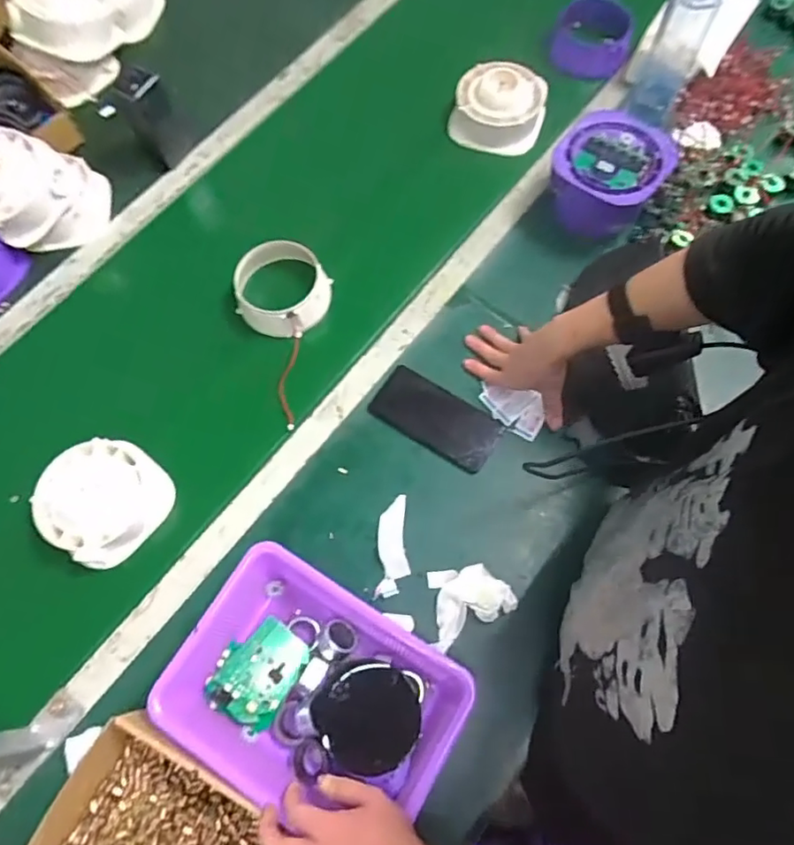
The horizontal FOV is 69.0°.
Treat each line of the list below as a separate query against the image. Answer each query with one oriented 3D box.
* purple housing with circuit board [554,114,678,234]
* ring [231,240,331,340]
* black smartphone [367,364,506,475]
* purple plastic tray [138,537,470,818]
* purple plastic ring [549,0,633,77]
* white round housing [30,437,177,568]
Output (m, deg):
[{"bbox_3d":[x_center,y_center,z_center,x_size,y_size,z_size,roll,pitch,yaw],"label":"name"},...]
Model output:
[{"bbox_3d":[0.289,-0.345,0.787,0.141,0.065,0.151,28,73,12],"label":"purple housing with circuit board"},{"bbox_3d":[-0.156,-0.181,0.787,0.125,0.063,0.121,-1,69,2],"label":"ring"},{"bbox_3d":[0.049,-0.008,0.731,0.158,0.012,0.080,28,73,12],"label":"black smartphone"},{"bbox_3d":[-0.083,0.273,0.585,0.267,0.063,0.201,29,71,11],"label":"purple plastic tray"},{"bbox_3d":[0.325,-0.654,0.969,0.122,0.070,0.129,0,68,0],"label":"purple plastic ring"},{"bbox_3d":[-0.354,0.090,0.693,0.134,0.049,0.136,-1,69,2],"label":"white round housing"}]

